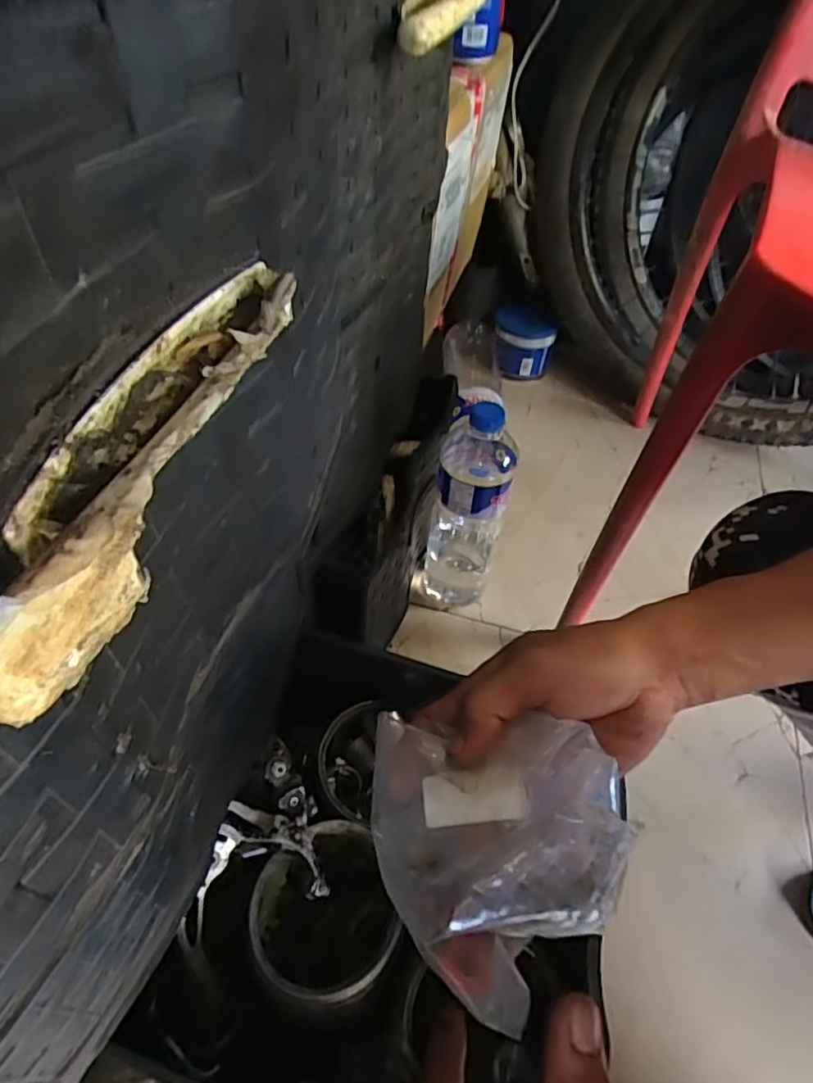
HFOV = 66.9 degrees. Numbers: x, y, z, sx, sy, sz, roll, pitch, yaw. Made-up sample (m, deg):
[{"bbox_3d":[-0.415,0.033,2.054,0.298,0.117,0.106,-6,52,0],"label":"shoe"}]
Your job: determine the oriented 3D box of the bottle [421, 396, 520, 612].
[{"bbox_3d":[0.064,-0.032,0.662,0.078,0.272,0.080,10,50,5],"label":"bottle"}]

